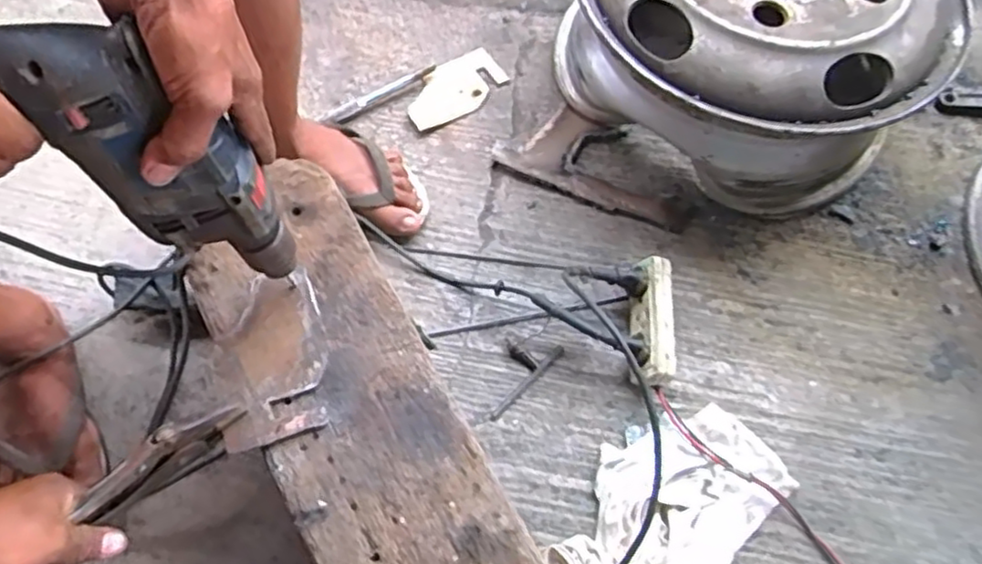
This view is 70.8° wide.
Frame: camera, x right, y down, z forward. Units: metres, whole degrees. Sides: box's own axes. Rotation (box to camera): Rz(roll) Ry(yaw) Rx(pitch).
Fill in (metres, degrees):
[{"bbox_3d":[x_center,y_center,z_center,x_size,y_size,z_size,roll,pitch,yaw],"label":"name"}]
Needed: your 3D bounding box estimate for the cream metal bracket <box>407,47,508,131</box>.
[{"bbox_3d":[-0.050,-0.256,0.917,0.139,0.009,0.087,-28,67,-12],"label":"cream metal bracket"}]

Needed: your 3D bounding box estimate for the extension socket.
[{"bbox_3d":[0.168,0.045,0.733,0.040,0.055,0.131,3,63,0],"label":"extension socket"}]

